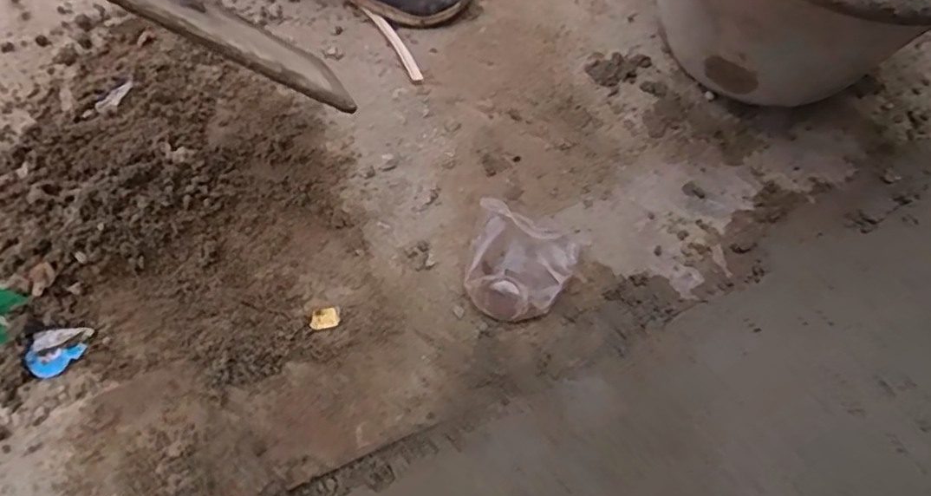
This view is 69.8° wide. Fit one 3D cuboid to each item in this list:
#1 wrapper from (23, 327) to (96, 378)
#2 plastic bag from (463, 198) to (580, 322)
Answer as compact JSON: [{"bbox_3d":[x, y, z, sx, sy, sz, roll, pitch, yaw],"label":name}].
[{"bbox_3d":[-0.309,0.079,0.506,0.043,0.008,0.034,-7,70,-5],"label":"wrapper"},{"bbox_3d":[0.037,0.013,0.534,0.085,0.017,0.086,29,71,9],"label":"plastic bag"}]

